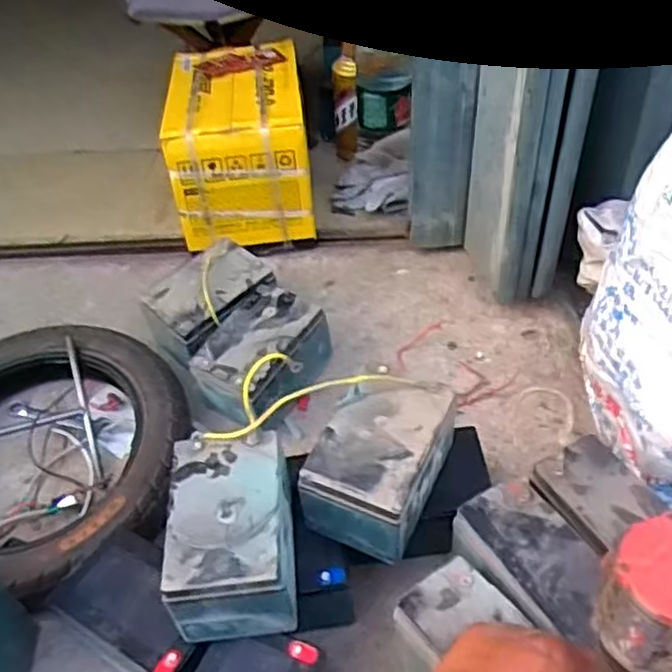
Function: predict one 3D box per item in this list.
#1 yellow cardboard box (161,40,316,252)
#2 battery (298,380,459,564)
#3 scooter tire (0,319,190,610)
[{"bbox_3d":[-0.147,-0.306,1.121,0.190,0.166,0.335,-7,42,-2],"label":"yellow cardboard box"},{"bbox_3d":[0.040,0.120,0.680,0.101,0.092,0.150,17,46,23],"label":"battery"},{"bbox_3d":[-0.344,0.130,0.830,0.362,0.089,0.331,-3,42,3],"label":"scooter tire"}]

